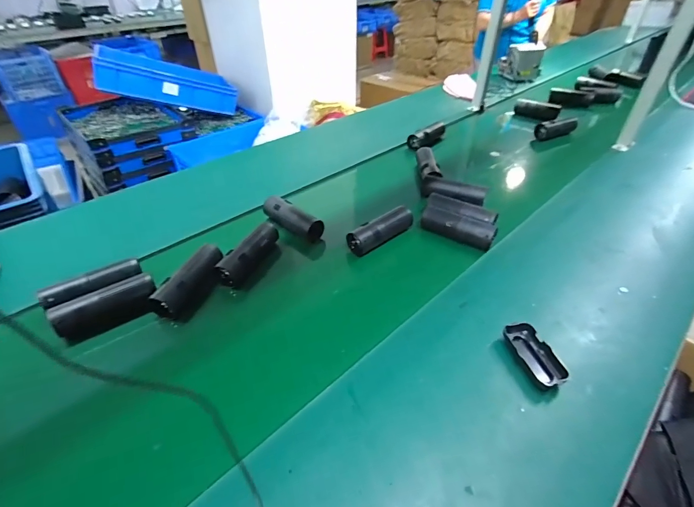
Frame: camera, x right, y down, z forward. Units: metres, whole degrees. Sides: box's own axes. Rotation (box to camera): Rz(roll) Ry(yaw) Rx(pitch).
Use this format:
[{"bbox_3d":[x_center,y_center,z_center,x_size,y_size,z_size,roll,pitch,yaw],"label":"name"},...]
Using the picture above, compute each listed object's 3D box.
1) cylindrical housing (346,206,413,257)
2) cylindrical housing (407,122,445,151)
[{"bbox_3d":[0.079,-0.055,0.818,0.167,0.058,0.064,-32,49,-31],"label":"cylindrical housing"},{"bbox_3d":[0.289,-0.421,1.257,0.057,0.055,0.183,28,48,30],"label":"cylindrical housing"}]

